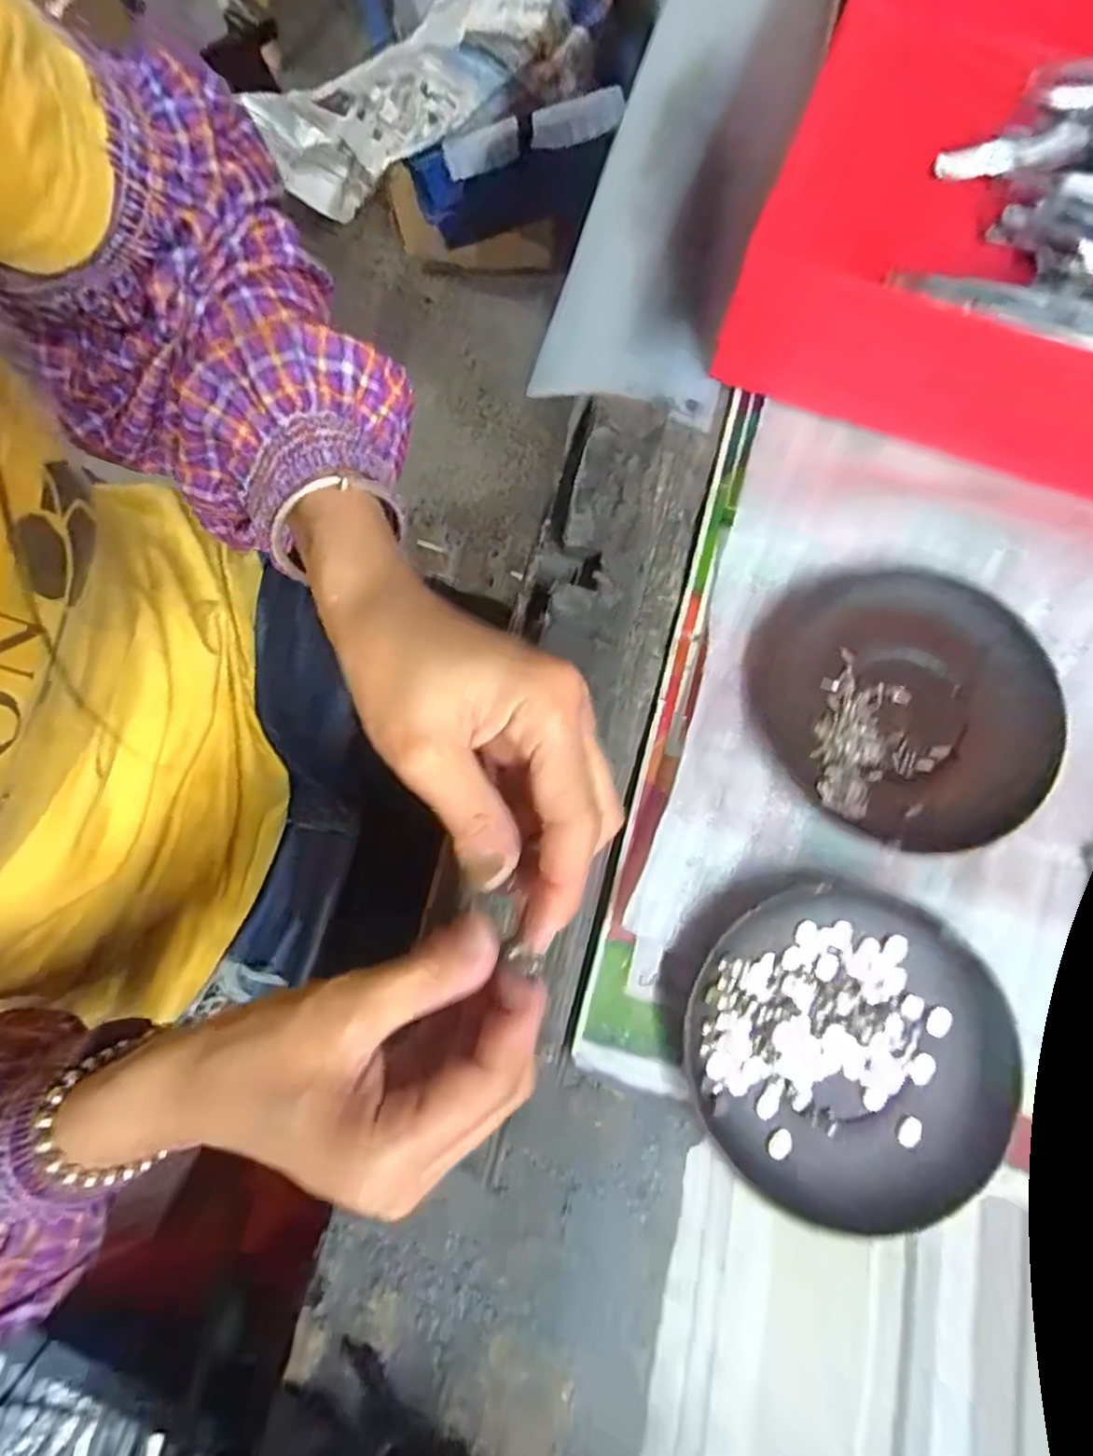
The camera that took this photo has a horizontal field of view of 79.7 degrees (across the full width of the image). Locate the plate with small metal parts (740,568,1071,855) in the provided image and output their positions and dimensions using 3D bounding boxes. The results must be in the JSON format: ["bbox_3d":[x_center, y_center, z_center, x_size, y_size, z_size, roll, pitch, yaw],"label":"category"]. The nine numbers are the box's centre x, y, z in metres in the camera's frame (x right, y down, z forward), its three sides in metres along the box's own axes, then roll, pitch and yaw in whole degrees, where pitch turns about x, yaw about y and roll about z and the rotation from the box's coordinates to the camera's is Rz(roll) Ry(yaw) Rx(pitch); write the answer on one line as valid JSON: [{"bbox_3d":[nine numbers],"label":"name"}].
[{"bbox_3d":[0.151,-0.011,0.275,0.117,0.010,0.124,0,78,1],"label":"plate with small metal parts"}]

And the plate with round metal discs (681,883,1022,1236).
[{"bbox_3d":[0.115,0.122,0.248,0.116,0.016,0.114,0,78,1],"label":"plate with round metal discs"}]

